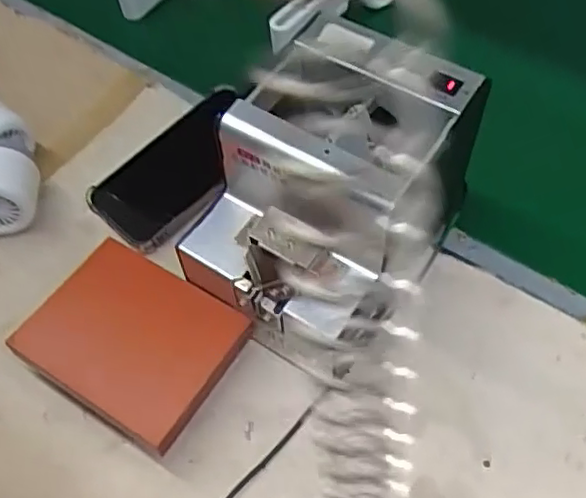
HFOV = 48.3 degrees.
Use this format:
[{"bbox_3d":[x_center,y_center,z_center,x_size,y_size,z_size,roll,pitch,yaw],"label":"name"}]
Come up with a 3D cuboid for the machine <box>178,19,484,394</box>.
[{"bbox_3d":[0.025,-0.031,0.428,0.130,0.140,0.163,29,59,18],"label":"machine"}]

